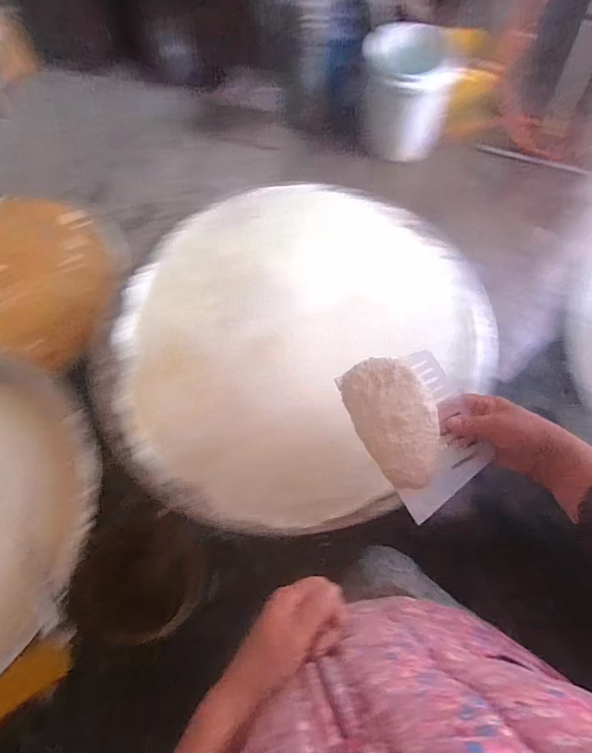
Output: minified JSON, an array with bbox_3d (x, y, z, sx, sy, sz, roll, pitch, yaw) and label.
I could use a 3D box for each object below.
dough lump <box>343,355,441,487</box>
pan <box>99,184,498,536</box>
[{"bbox_3d":[0.115,0.047,0.477,0.085,0.033,0.148,-23,69,-7],"label":"dough lump"},{"bbox_3d":[-0.004,-0.080,0.658,0.571,0.083,0.617,-1,68,2],"label":"pan"}]

